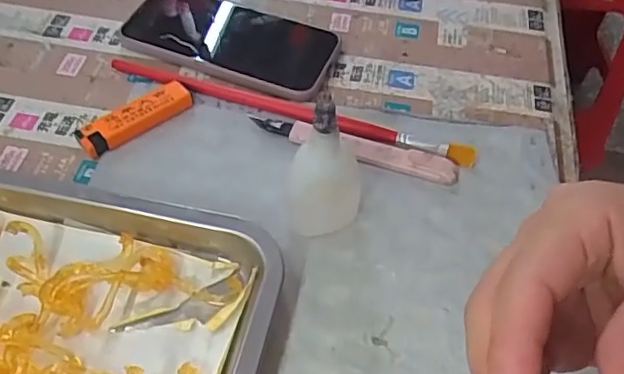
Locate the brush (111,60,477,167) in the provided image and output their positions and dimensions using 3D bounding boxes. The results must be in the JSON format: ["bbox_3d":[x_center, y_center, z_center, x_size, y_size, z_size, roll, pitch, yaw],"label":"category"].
[{"bbox_3d":[-0.019,-0.055,0.413,0.265,0.010,0.021,17,53,11],"label":"brush"}]

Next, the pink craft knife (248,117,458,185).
[{"bbox_3d":[0.028,-0.028,0.396,0.139,0.008,0.022,14,53,9],"label":"pink craft knife"}]

